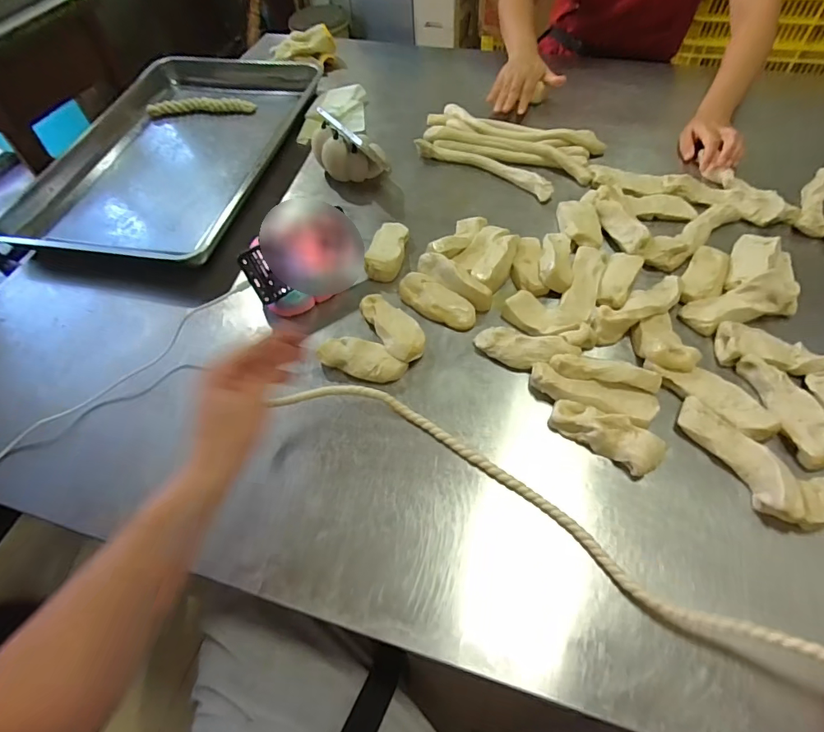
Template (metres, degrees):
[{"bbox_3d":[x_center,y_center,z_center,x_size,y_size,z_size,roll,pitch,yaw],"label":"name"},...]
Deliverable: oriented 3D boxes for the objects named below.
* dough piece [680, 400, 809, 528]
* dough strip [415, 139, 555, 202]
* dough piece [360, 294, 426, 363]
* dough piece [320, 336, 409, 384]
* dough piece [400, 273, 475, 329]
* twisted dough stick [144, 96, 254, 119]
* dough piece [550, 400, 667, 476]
[{"bbox_3d":[0.350,0.095,0.501,0.039,0.036,0.147,-26,57,-13],"label":"dough piece"},{"bbox_3d":[0.133,-0.363,0.848,0.274,0.032,0.056,30,63,21],"label":"dough strip"},{"bbox_3d":[-0.025,-0.054,0.643,0.054,0.029,0.127,-26,57,-13],"label":"dough piece"},{"bbox_3d":[-0.063,-0.008,0.611,0.109,0.033,0.046,16,58,16],"label":"dough piece"},{"bbox_3d":[0.036,-0.092,0.660,0.117,0.027,0.044,33,64,25],"label":"dough piece"},{"bbox_3d":[-0.468,-0.583,1.042,0.243,0.024,0.041,2,57,6],"label":"twisted dough stick"},{"bbox_3d":[0.222,0.077,0.533,0.120,0.028,0.049,32,63,24],"label":"dough piece"}]

